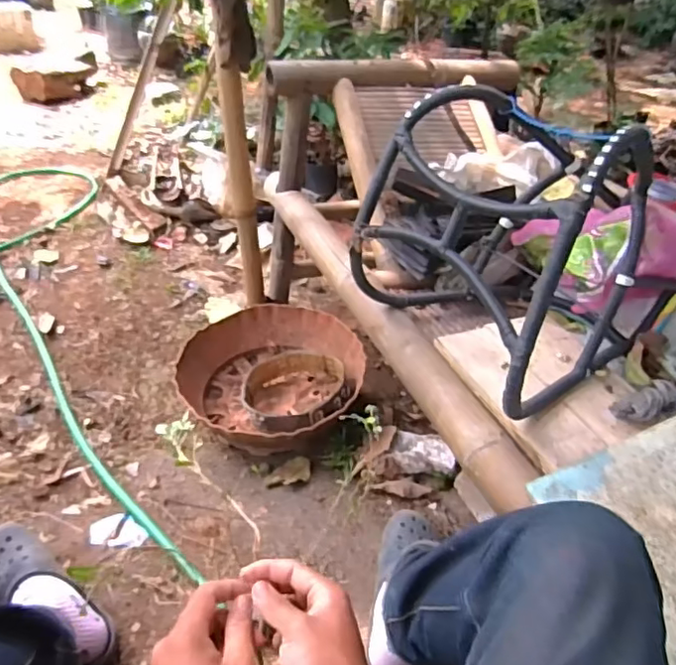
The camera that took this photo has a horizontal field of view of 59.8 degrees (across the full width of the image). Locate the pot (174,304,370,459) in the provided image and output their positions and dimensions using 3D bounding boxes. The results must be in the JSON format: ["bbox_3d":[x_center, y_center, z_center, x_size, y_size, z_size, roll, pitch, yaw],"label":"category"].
[{"bbox_3d":[-0.139,0.097,1.219,0.352,0.131,0.361,3,35,-2],"label":"pot"}]

